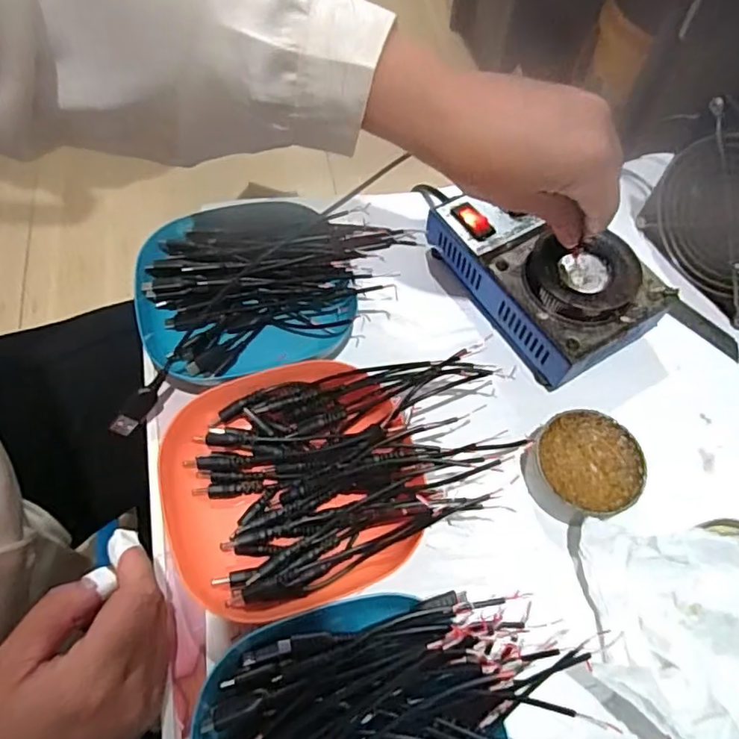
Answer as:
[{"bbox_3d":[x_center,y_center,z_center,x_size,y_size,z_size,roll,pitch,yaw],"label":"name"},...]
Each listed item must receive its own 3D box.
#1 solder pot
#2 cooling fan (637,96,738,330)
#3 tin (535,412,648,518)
[{"bbox_3d":[0.114,-0.067,0.403,0.104,0.060,0.149,-30,66,-18],"label":"solder pot"},{"bbox_3d":[0.247,-0.103,0.392,0.030,0.125,0.120,-30,66,-18],"label":"cooling fan"},{"bbox_3d":[0.130,0.059,0.351,0.060,0.028,0.061,1,60,-2],"label":"tin"}]

